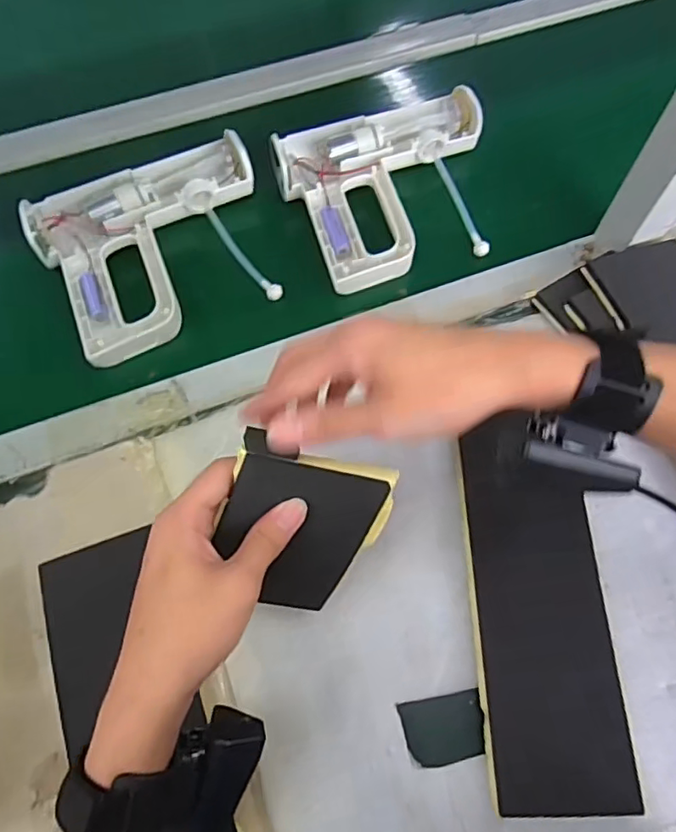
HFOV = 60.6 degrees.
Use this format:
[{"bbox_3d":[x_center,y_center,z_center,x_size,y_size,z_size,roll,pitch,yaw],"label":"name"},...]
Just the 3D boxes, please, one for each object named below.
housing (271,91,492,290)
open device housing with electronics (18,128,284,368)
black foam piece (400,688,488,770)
[{"bbox_3d":[0.062,-0.232,0.573,0.224,0.039,0.196,-22,68,-9],"label":"housing"},{"bbox_3d":[-0.164,-0.167,0.540,0.208,0.045,0.186,-28,69,-11],"label":"open device housing with electronics"},{"bbox_3d":[0.074,0.214,0.397,0.056,0.004,0.040,-9,63,-7],"label":"black foam piece"}]

